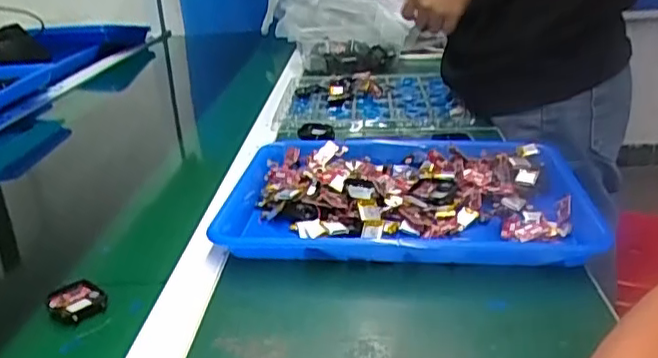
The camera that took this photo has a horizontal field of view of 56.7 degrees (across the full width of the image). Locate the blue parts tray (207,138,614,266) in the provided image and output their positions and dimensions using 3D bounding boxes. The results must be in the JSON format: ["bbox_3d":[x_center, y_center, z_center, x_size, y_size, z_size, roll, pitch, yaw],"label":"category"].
[{"bbox_3d":[0.070,0.016,0.604,0.343,0.036,0.250,0,23,7],"label":"blue parts tray"}]

